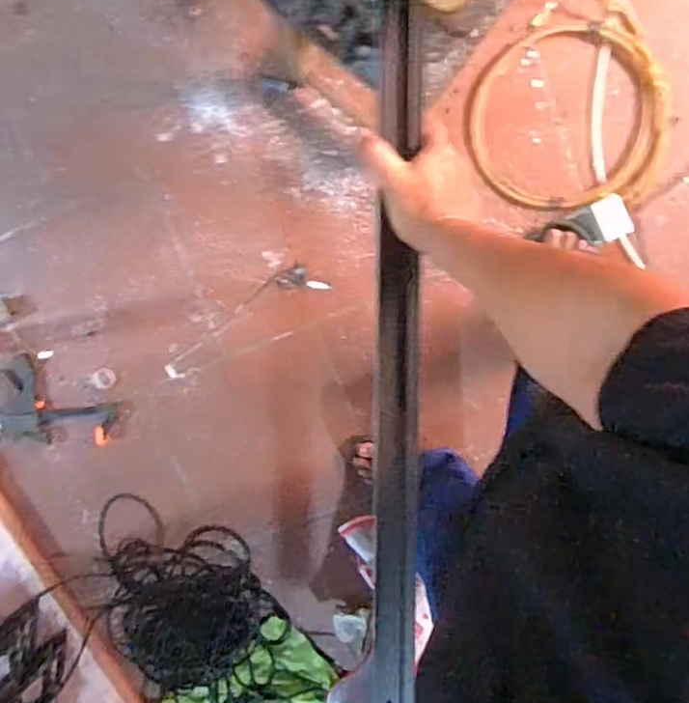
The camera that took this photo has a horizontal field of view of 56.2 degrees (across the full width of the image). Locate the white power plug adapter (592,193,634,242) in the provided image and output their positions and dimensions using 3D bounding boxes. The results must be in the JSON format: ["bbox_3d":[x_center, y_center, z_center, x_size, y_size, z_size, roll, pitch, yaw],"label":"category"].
[{"bbox_3d":[0.517,-0.257,1.239,0.058,0.022,0.085,-28,99,6],"label":"white power plug adapter"}]

